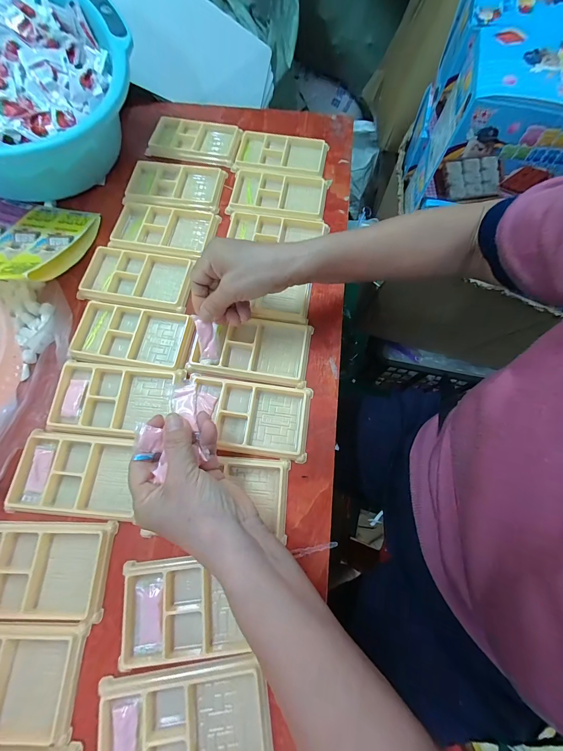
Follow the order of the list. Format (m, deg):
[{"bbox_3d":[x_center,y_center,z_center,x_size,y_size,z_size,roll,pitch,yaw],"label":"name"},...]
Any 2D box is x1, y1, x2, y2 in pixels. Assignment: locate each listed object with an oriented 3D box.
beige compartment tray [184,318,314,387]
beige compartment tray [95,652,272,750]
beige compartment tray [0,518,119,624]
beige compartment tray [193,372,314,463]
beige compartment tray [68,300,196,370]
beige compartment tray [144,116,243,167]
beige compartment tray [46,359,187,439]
[{"bbox_3d":[-0.034,-0.033,0.338,0.132,0.016,0.077,9,71,2],"label":"beige compartment tray"},{"bbox_3d":[-0.078,0.281,0.231,0.133,0.010,0.076,-5,71,-3],"label":"beige compartment tray"},{"bbox_3d":[-0.231,0.176,0.270,0.137,0.016,0.077,3,71,0],"label":"beige compartment tray"},{"bbox_3d":[-0.034,0.043,0.317,0.128,0.010,0.079,8,71,1],"label":"beige compartment tray"},{"bbox_3d":[-0.176,-0.045,0.346,0.132,0.014,0.075,9,71,2],"label":"beige compartment tray"},{"bbox_3d":[-0.135,-0.367,0.452,0.134,0.010,0.076,10,71,2],"label":"beige compartment tray"},{"bbox_3d":[-0.180,0.025,0.317,0.127,0.011,0.078,6,71,0],"label":"beige compartment tray"}]

